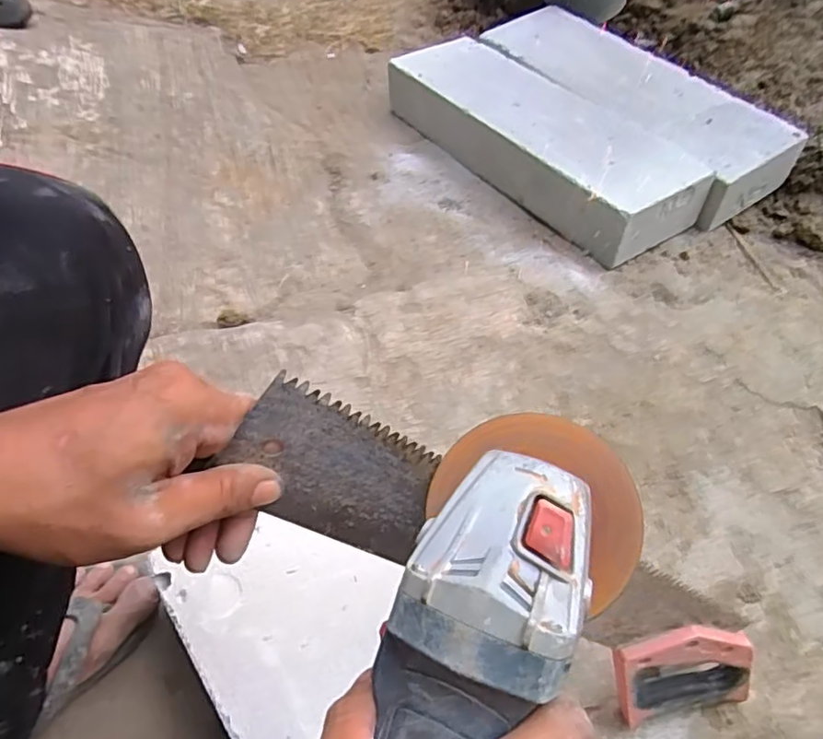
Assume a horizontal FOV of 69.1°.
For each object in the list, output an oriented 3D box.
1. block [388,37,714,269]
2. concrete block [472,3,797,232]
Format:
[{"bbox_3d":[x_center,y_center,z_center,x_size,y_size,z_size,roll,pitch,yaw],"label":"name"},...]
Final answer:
[{"bbox_3d":[0.204,-0.399,1.023,0.199,0.120,0.586,-31,60,-20],"label":"block"},{"bbox_3d":[0.377,-0.483,1.062,0.214,0.085,0.584,-31,60,-19],"label":"concrete block"}]

